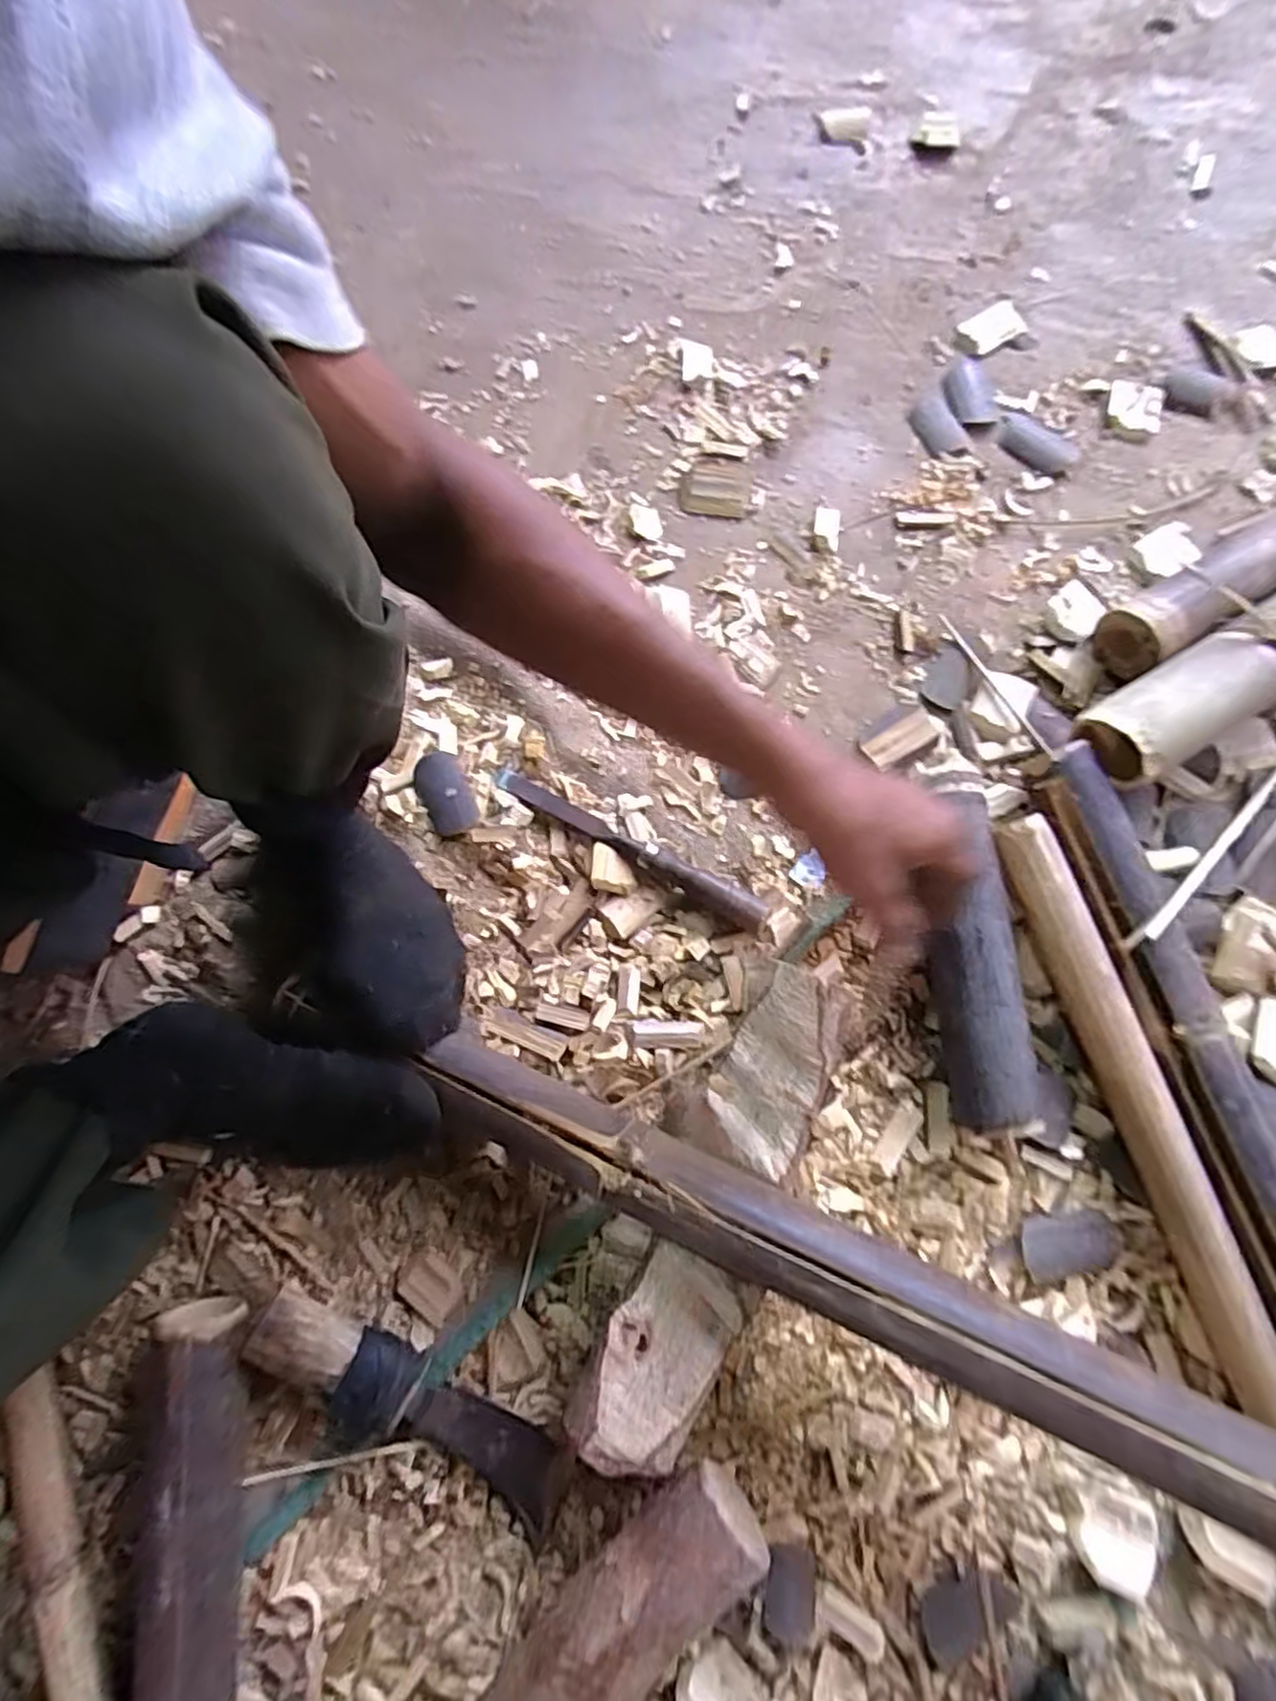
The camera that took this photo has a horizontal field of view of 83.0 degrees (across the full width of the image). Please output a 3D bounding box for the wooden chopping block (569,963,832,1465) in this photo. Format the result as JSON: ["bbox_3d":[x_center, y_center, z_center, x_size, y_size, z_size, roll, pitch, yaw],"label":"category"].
[{"bbox_3d":[0.052,0.237,0.494,0.087,0.060,0.325,20,77,5],"label":"wooden chopping block"}]

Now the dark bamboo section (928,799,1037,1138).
[{"bbox_3d":[0.245,0.078,0.535,0.055,0.057,0.235,-1,76,0],"label":"dark bamboo section"}]

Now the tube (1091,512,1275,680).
[{"bbox_3d":[0.554,-0.265,0.619,0.365,0.070,0.065,-32,78,-7],"label":"tube"}]

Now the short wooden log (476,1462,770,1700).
[{"bbox_3d":[-0.039,0.486,0.431,0.259,0.065,0.057,-41,79,-9],"label":"short wooden log"}]

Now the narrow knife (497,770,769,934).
[{"bbox_3d":[-0.008,-0.005,0.574,0.241,0.023,0.023,29,78,7],"label":"narrow knife"}]

